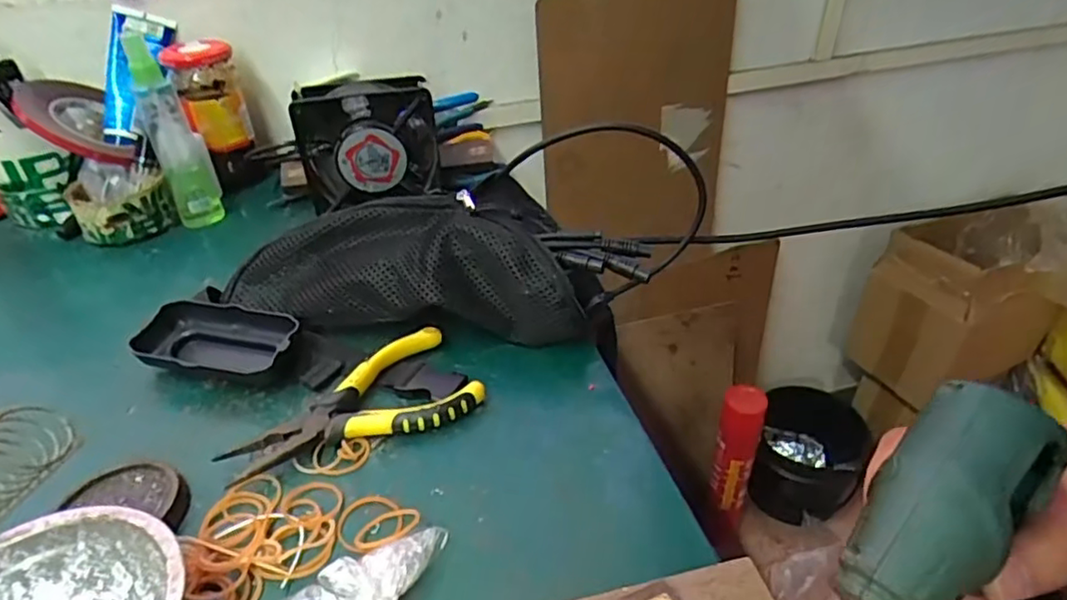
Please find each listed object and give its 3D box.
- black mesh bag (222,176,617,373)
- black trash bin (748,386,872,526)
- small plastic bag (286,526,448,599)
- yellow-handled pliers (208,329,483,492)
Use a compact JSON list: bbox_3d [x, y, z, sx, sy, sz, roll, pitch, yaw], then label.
[{"bbox_3d":[-0.083,-0.021,0.452,0.265,0.088,0.074,5,38,8],"label":"black mesh bag"},{"bbox_3d":[0.532,0.312,1.209,0.190,0.190,0.216,10,38,17],"label":"black trash bin"},{"bbox_3d":[-0.078,0.129,0.289,0.050,0.028,0.067,9,38,15],"label":"small plastic bag"},{"bbox_3d":[-0.111,0.070,0.387,0.148,0.018,0.073,-23,41,-25],"label":"yellow-handled pliers"}]

